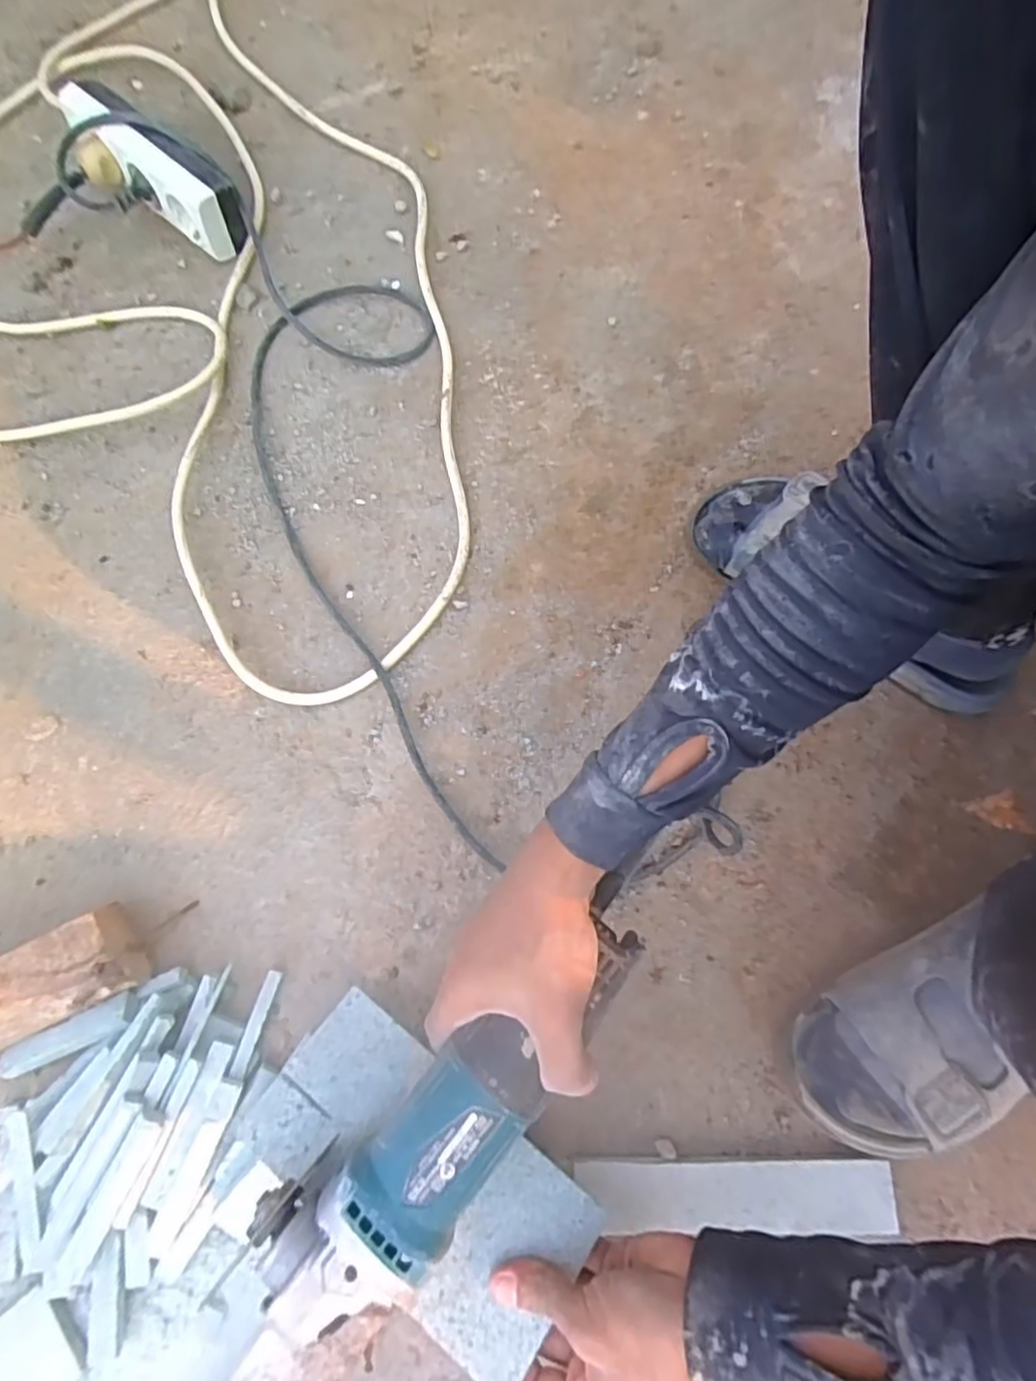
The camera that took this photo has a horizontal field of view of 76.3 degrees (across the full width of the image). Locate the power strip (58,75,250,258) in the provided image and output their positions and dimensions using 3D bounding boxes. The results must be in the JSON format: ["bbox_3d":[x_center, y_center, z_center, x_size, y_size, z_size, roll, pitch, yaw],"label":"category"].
[{"bbox_3d":[-0.340,-0.487,0.614,0.209,0.066,0.053,40,80,10],"label":"power strip"}]

